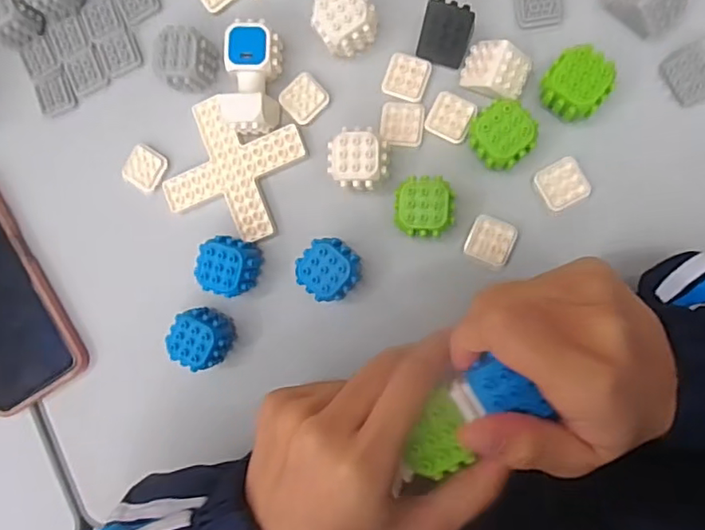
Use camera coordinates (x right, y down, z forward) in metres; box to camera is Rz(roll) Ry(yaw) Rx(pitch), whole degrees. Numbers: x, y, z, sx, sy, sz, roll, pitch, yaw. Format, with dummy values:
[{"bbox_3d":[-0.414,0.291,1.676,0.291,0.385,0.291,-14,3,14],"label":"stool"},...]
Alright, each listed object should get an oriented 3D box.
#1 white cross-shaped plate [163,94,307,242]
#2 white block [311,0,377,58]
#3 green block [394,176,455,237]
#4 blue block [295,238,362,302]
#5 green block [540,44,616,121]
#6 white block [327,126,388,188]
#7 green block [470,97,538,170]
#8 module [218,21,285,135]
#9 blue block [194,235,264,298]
[{"bbox_3d":[-0.082,-0.066,0.397,0.081,0.007,0.080,22,94,9],"label":"white cross-shaped plate"},{"bbox_3d":[-0.004,-0.156,0.368,0.036,0.031,0.032,-30,86,9],"label":"white block"},{"bbox_3d":[0.046,-0.036,0.362,0.035,0.033,0.036,1,91,10],"label":"green block"},{"bbox_3d":[-0.013,0.003,0.373,0.036,0.033,0.035,44,97,7],"label":"blue block"},{"bbox_3d":[0.134,-0.107,0.344,0.036,0.035,0.039,42,97,7],"label":"green block"},{"bbox_3d":[0.005,-0.067,0.369,0.035,0.033,0.035,3,91,10],"label":"white block"},{"bbox_3d":[0.091,-0.078,0.352,0.034,0.033,0.036,-38,84,8],"label":"green block"},{"bbox_3d":[-0.066,-0.122,0.379,0.033,0.027,0.069,6,92,10],"label":"module"},{"bbox_3d":[-0.080,0.001,0.384,0.036,0.035,0.036,16,93,9],"label":"blue block"}]

